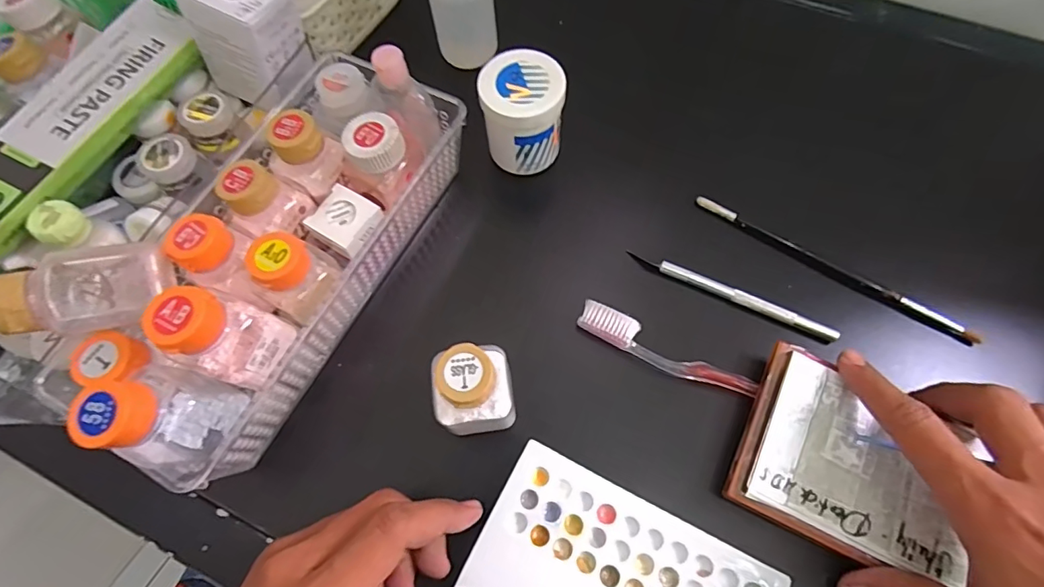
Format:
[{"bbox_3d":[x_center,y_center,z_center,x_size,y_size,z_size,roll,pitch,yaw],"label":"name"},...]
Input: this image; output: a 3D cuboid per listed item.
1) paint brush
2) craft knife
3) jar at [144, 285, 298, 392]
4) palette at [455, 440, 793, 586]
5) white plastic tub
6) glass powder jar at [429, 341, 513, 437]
[{"bbox_3d":[0.204,-0.019,0.336,0.187,0.009,0.008,31,72,13],"label":"paint brush"},{"bbox_3d":[0.137,0.000,0.330,0.135,0.008,0.008,24,71,11],"label":"craft knife"},{"bbox_3d":[-0.155,0.020,0.257,0.040,0.060,0.038,19,70,9],"label":"jar"},{"bbox_3d":[0.051,0.155,0.265,0.151,0.006,0.093,25,71,11],"label":"palette"},{"bbox_3d":[0.001,-0.121,0.347,0.053,0.063,0.050,-1,68,2],"label":"white plastic tub"},{"bbox_3d":[-0.027,0.054,0.276,0.041,0.061,0.039,-7,68,-1],"label":"glass powder jar"}]

